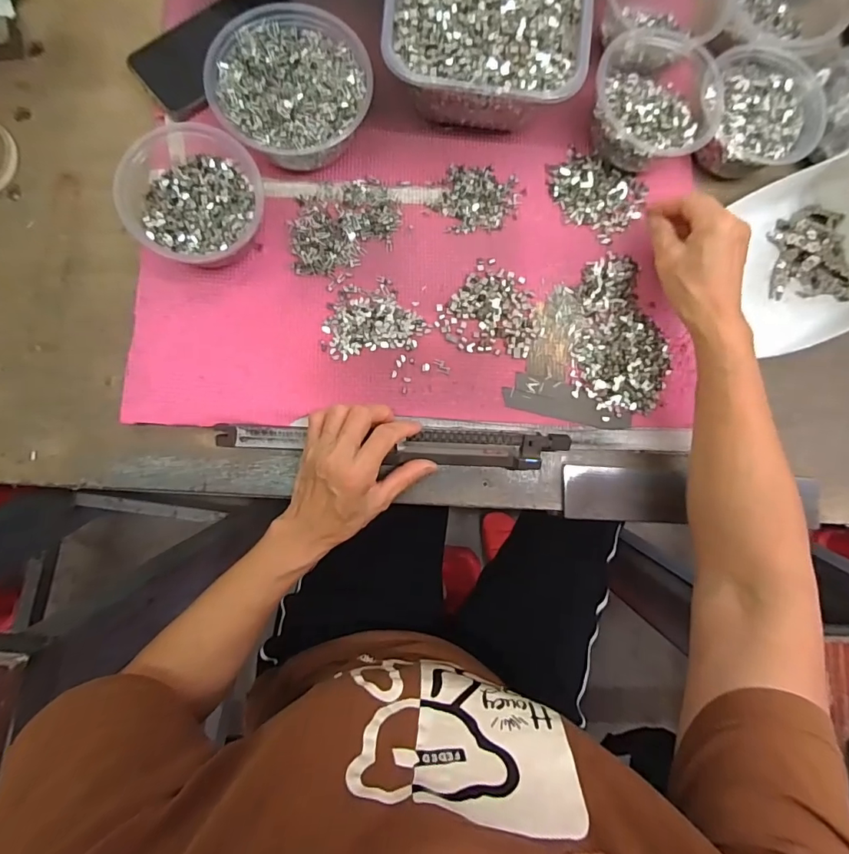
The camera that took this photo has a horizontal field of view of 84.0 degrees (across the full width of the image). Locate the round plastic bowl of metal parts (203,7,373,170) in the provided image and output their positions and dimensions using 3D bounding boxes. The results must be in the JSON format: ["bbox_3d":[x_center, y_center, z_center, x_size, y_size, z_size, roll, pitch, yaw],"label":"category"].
[{"bbox_3d":[-0.116,-0.297,0.419,0.129,0.054,0.129,0,84,-4],"label":"round plastic bowl of metal parts"}]

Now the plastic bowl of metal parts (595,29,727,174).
[{"bbox_3d":[0.214,-0.305,0.440,0.115,0.053,0.123,0,84,-4],"label":"plastic bowl of metal parts"}]

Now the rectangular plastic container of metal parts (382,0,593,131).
[{"bbox_3d":[0.054,-0.367,0.424,0.173,0.073,0.186,3,85,-3],"label":"rectangular plastic container of metal parts"}]

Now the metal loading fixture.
[{"bbox_3d":[-0.027,0.018,0.422,0.310,0.012,0.032,2,88,-2],"label":"metal loading fixture"}]

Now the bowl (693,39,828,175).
[{"bbox_3d":[0.322,-0.302,0.453,0.094,0.041,0.106,2,84,-4],"label":"bowl"}]

